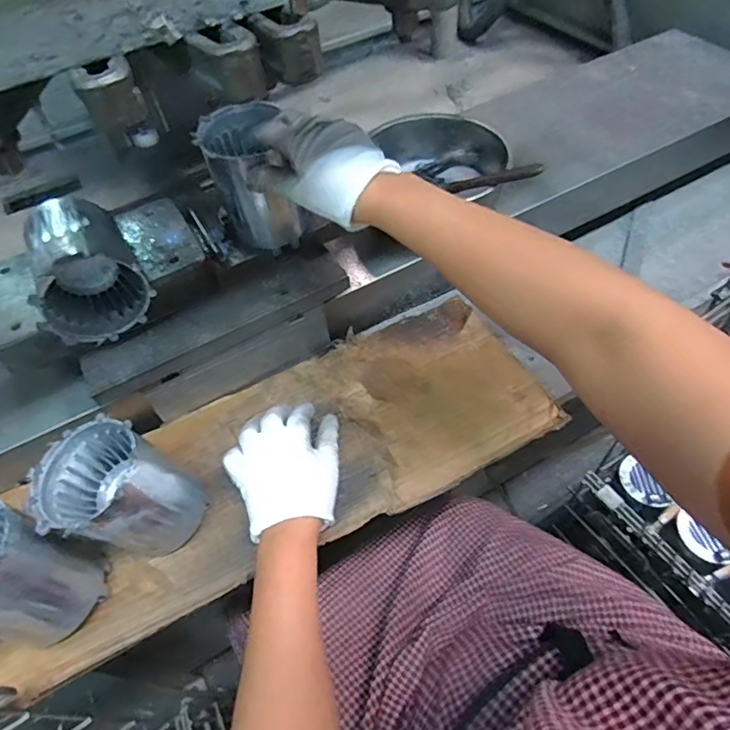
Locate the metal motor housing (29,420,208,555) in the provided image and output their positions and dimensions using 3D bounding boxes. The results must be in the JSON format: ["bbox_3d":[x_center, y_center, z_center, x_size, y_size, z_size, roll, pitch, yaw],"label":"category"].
[{"bbox_3d":[-0.221,0.116,0.455,0.105,0.106,0.102,24,60,20],"label":"metal motor housing"}]

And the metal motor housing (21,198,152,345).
[{"bbox_3d":[-0.276,-0.094,0.498,0.098,0.092,0.108,-30,58,-16],"label":"metal motor housing"}]

